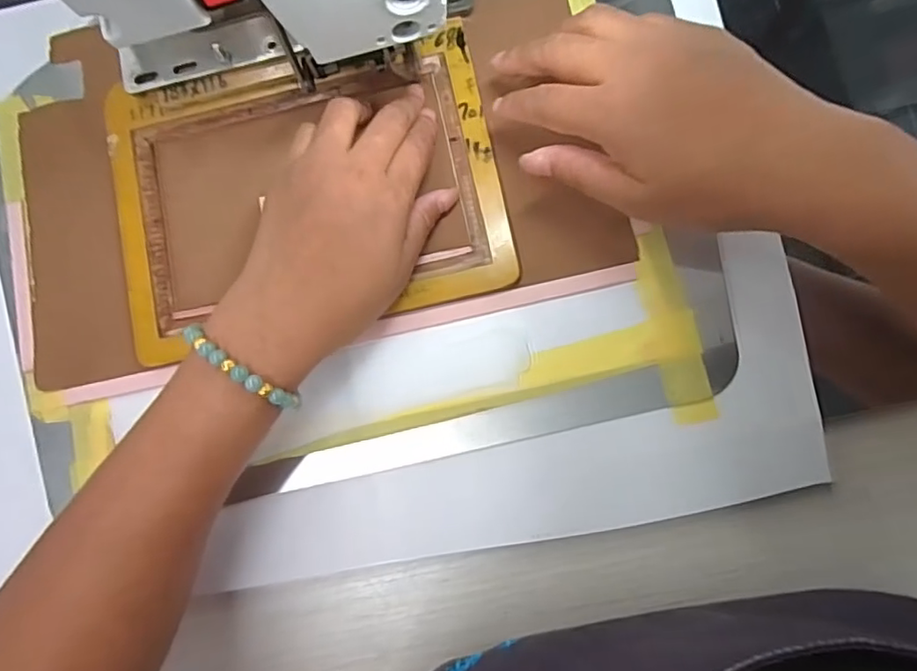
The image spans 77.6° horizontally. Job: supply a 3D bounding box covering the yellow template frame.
[{"bbox_3d":[-0.093,-0.086,0.342,0.230,0.012,0.166,-12,82,2],"label":"yellow template frame"}]

